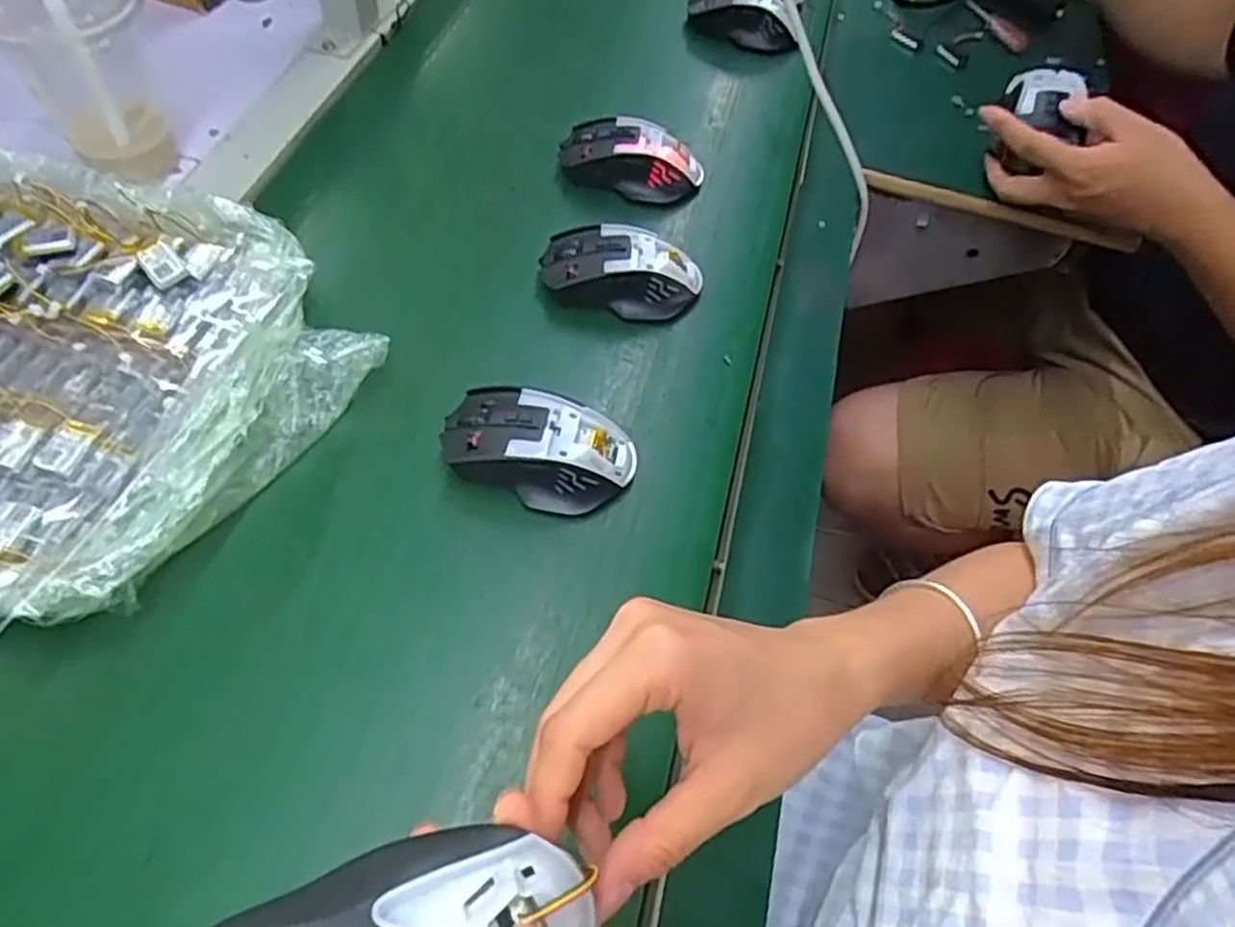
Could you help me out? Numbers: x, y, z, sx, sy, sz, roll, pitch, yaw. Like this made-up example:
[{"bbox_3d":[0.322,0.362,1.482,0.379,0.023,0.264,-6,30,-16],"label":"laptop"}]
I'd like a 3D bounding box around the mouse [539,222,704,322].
[{"bbox_3d":[0.004,-0.137,0.549,0.117,0.041,0.065,5,61,0],"label":"mouse"}]

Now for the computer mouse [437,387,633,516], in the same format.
[{"bbox_3d":[-0.047,-0.010,0.458,0.111,0.040,0.065,12,61,4],"label":"computer mouse"}]

